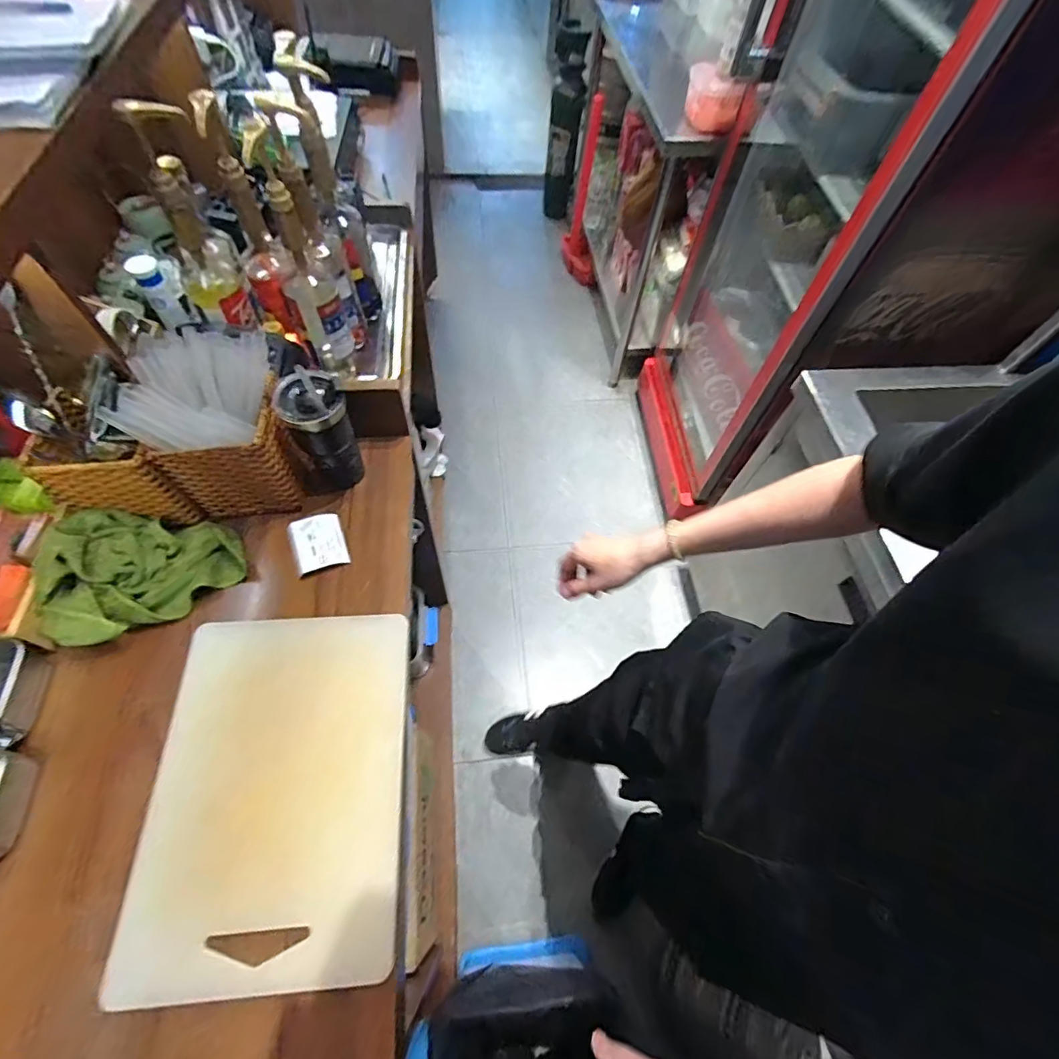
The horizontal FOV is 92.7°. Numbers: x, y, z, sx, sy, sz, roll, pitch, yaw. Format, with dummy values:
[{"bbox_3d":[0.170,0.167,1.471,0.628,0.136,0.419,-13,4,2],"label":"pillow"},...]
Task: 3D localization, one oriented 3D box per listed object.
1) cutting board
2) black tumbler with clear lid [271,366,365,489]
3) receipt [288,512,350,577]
[{"bbox_3d":[-0.265,0.262,0.544,0.245,0.016,0.355,2,56,-12],"label":"cutting board"},{"bbox_3d":[-0.263,-0.122,0.652,0.072,0.162,0.079,2,60,-3],"label":"black tumbler with clear lid"},{"bbox_3d":[-0.279,0.017,0.668,0.063,0.017,0.077,-18,63,-14],"label":"receipt"}]

